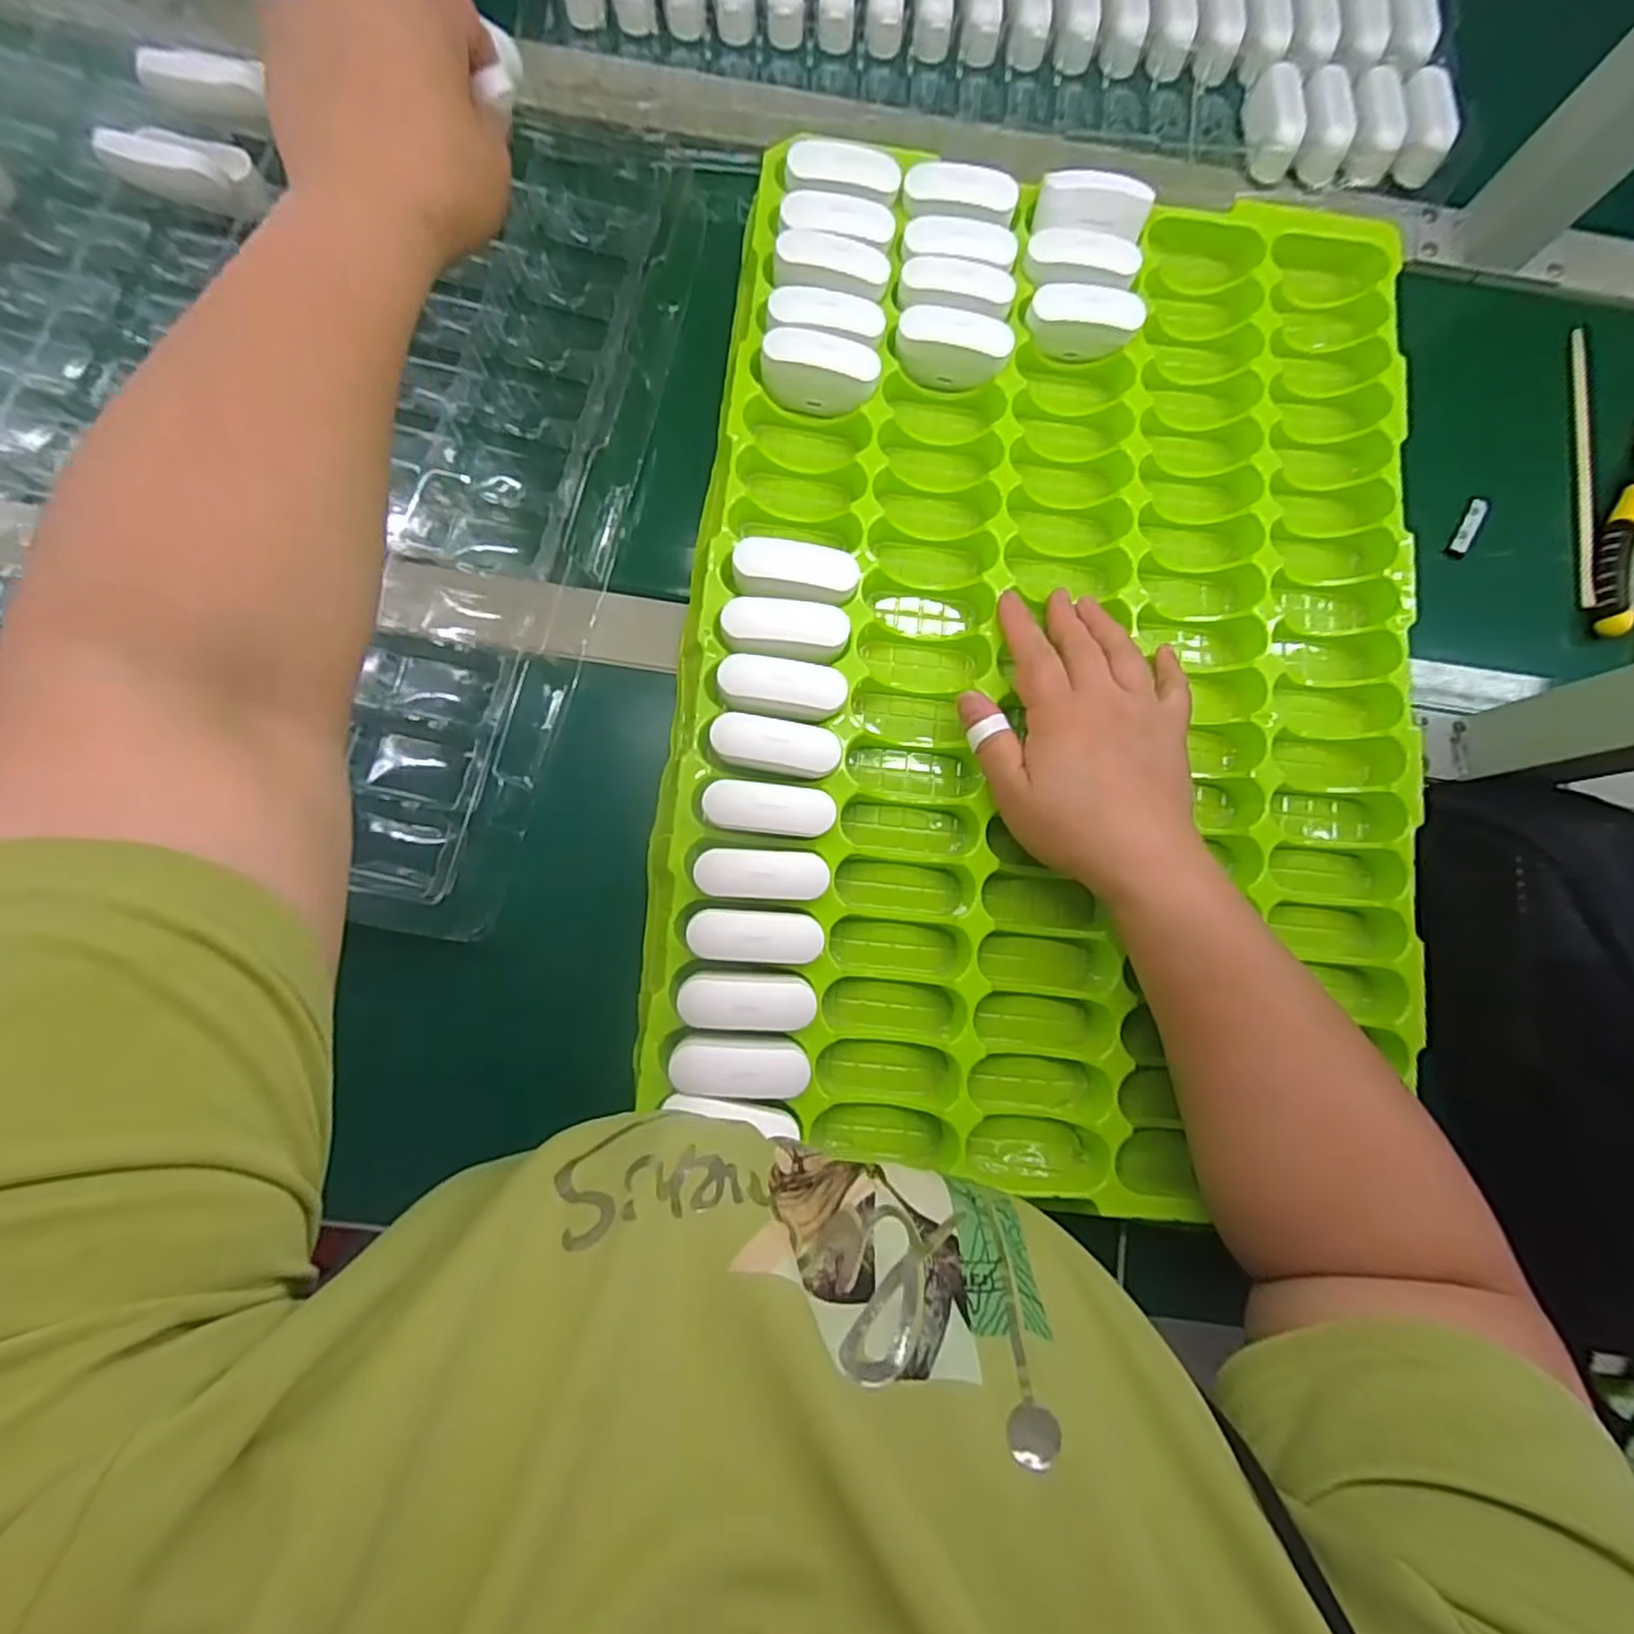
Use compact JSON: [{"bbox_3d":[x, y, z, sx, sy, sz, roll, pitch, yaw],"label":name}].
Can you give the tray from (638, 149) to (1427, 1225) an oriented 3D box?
[{"bbox_3d":[0.125,-0.088,0.384,0.385,0.046,0.544,4,82,-3],"label":"tray"}]

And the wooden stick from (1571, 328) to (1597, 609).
[{"bbox_3d":[0.482,-0.221,0.439,0.010,0.008,0.183,6,82,-3],"label":"wooden stick"}]

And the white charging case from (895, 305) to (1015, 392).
[{"bbox_3d":[0.078,-0.270,0.407,0.065,0.036,0.024,12,82,-2],"label":"white charging case"}]

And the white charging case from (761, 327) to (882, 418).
[{"bbox_3d":[0.002,-0.251,0.400,0.064,0.036,0.028,3,82,-4],"label":"white charging case"}]

